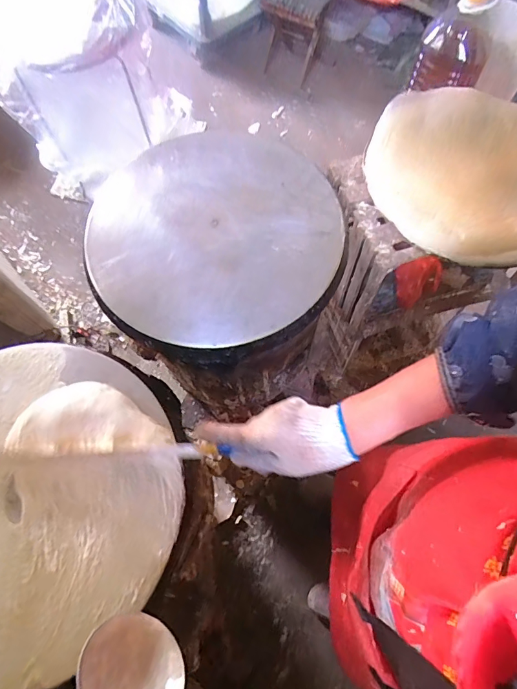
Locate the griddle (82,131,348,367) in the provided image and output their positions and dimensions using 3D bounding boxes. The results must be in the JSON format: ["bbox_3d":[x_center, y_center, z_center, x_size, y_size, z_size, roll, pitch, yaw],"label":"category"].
[{"bbox_3d":[-0.065,-0.174,0.637,0.390,0.029,0.387,-1,69,1],"label":"griddle"}]

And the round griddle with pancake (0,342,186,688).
[{"bbox_3d":[-0.279,0.180,0.488,0.357,0.047,0.375,-1,69,1],"label":"round griddle with pancake"}]

